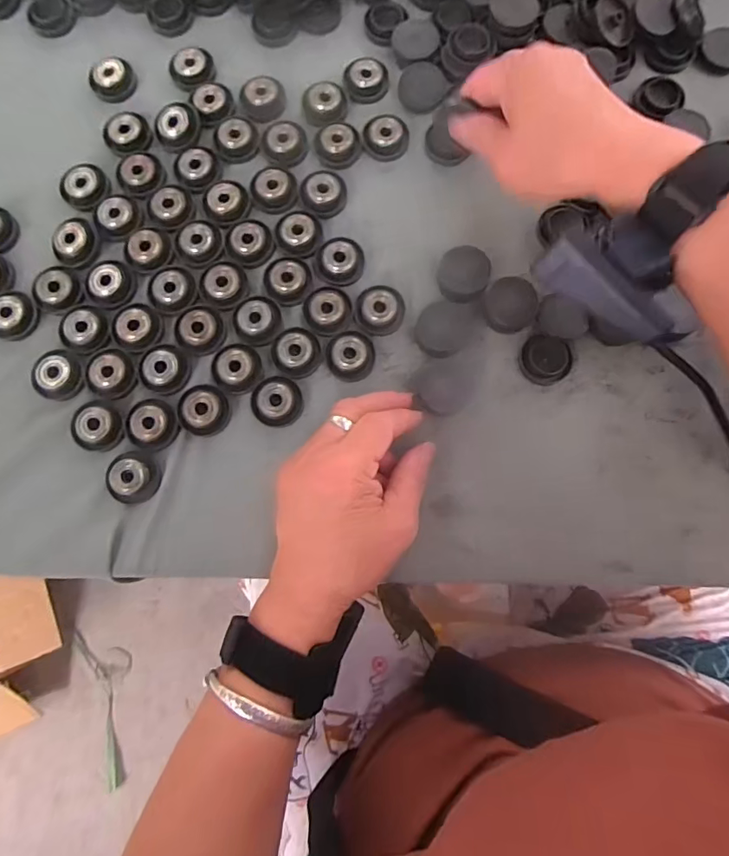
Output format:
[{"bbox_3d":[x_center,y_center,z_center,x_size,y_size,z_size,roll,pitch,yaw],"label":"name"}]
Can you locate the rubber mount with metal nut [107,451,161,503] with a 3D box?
[{"bbox_3d":[-0.143,0.030,0.301,0.031,0.009,0.031,0,81,1],"label":"rubber mount with metal nut"}]

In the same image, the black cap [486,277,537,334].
[{"bbox_3d":[0.093,-0.079,0.313,0.030,0.010,0.033,0,81,1],"label":"black cap"}]

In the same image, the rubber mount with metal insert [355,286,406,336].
[{"bbox_3d":[0.010,-0.076,0.318,0.032,0.009,0.030,0,81,1],"label":"rubber mount with metal insert"}]

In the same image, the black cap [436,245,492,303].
[{"bbox_3d":[0.064,-0.100,0.323,0.033,0.016,0.033,0,81,1],"label":"black cap"}]

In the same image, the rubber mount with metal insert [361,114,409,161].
[{"bbox_3d":[0.015,-0.201,0.342,0.031,0.009,0.030,0,81,1],"label":"rubber mount with metal insert"}]

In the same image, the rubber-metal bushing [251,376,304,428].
[{"bbox_3d":[-0.055,-0.017,0.307,0.032,0.009,0.030,10,81,3],"label":"rubber-metal bushing"}]

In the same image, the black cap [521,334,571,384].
[{"bbox_3d":[0.115,-0.043,0.311,0.031,0.009,0.029,0,81,1],"label":"black cap"}]

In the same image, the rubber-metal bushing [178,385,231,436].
[{"bbox_3d":[-0.101,-0.012,0.308,0.029,0.008,0.032,-7,81,0],"label":"rubber-metal bushing"}]

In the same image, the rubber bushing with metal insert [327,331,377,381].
[{"bbox_3d":[-0.009,-0.046,0.312,0.030,0.007,0.030,0,81,1],"label":"rubber bushing with metal insert"}]

